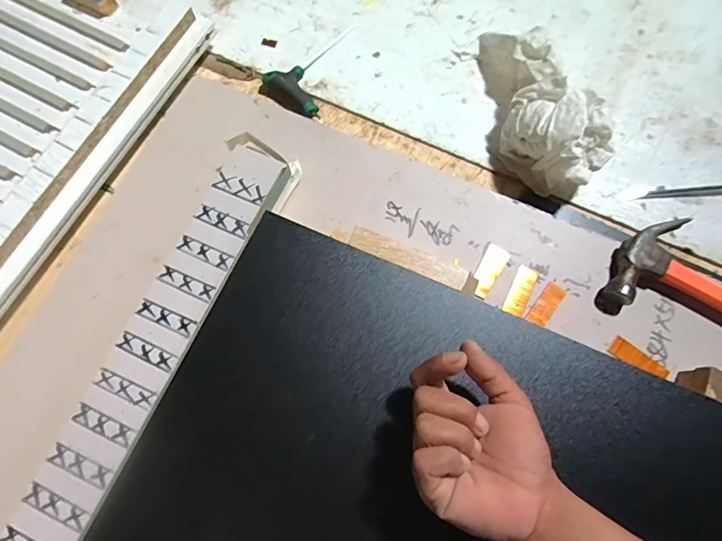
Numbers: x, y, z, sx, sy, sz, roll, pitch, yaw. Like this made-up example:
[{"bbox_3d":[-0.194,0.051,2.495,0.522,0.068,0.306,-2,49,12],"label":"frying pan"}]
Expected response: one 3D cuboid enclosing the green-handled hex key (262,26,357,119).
[{"bbox_3d":[-0.048,-0.237,0.483,0.071,0.015,0.123,32,76,8],"label":"green-handled hex key"}]

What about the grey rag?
[{"bbox_3d":[0.174,-0.172,0.436,0.086,0.069,0.202,-24,76,-7],"label":"grey rag"}]

